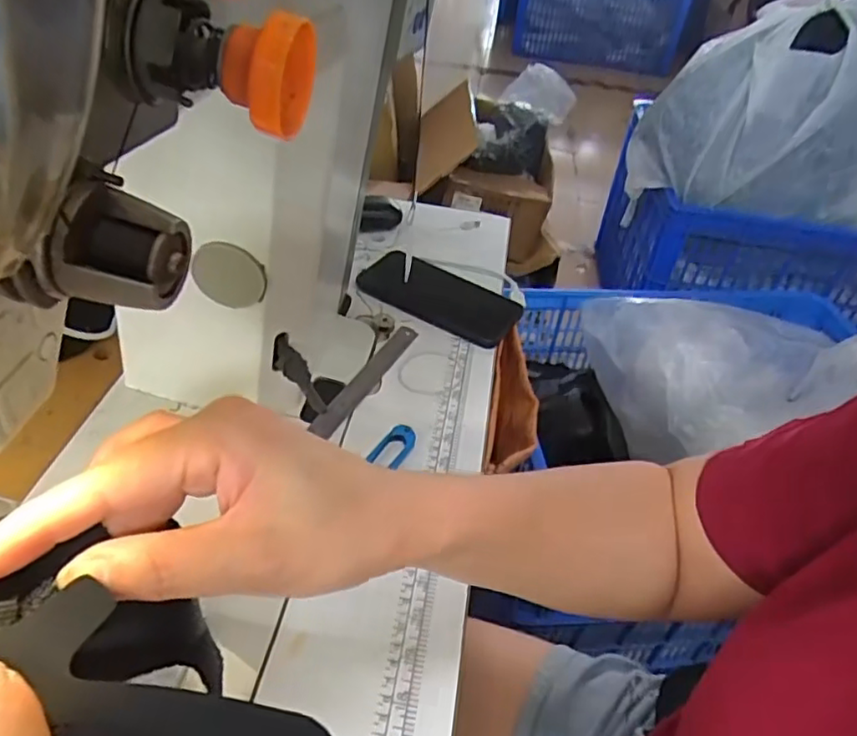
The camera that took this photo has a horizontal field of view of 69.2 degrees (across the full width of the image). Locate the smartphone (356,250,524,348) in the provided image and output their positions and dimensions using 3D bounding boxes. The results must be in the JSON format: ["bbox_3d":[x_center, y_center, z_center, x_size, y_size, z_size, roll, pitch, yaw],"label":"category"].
[{"bbox_3d":[0.011,-0.076,0.631,0.166,0.011,0.087,27,45,20],"label":"smartphone"}]

